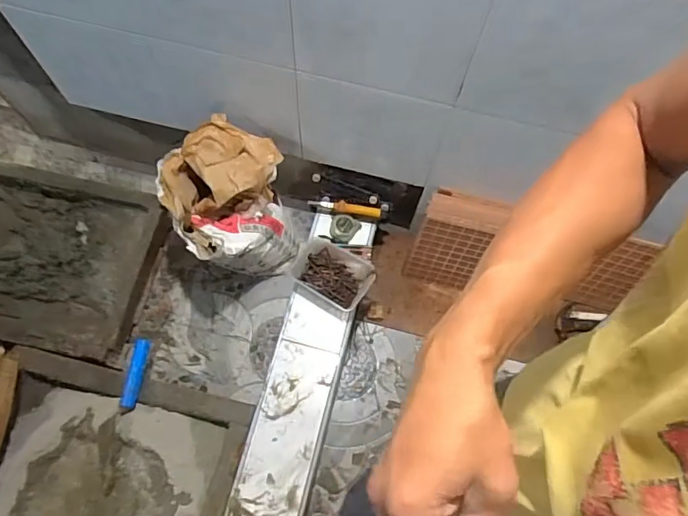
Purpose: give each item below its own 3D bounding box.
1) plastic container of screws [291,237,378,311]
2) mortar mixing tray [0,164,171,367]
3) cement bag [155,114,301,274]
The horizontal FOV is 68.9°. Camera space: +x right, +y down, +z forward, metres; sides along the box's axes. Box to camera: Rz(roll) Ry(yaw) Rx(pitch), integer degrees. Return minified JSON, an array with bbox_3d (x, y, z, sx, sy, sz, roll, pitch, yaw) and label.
[{"bbox_3d":[-0.026,0.031,1.187,0.178,0.062,0.132,28,69,11],"label":"plastic container of screws"},{"bbox_3d":[-0.825,-0.009,1.288,0.646,0.114,0.429,11,67,5],"label":"mortar mixing tray"},{"bbox_3d":[-0.249,-0.100,1.170,0.224,0.356,0.276,42,73,16],"label":"cement bag"}]

